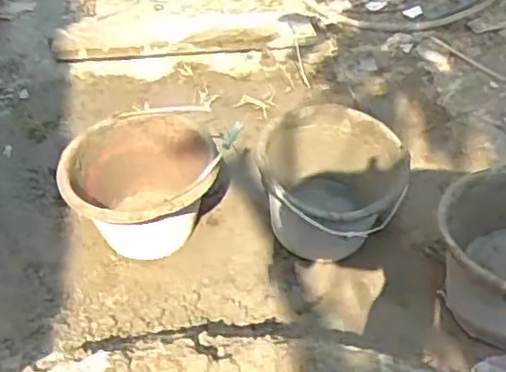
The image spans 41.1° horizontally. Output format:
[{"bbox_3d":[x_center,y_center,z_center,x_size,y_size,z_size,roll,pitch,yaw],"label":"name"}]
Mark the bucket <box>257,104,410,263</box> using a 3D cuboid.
[{"bbox_3d":[0.147,0.020,1.312,0.270,0.201,0.304,9,45,8],"label":"bucket"}]

